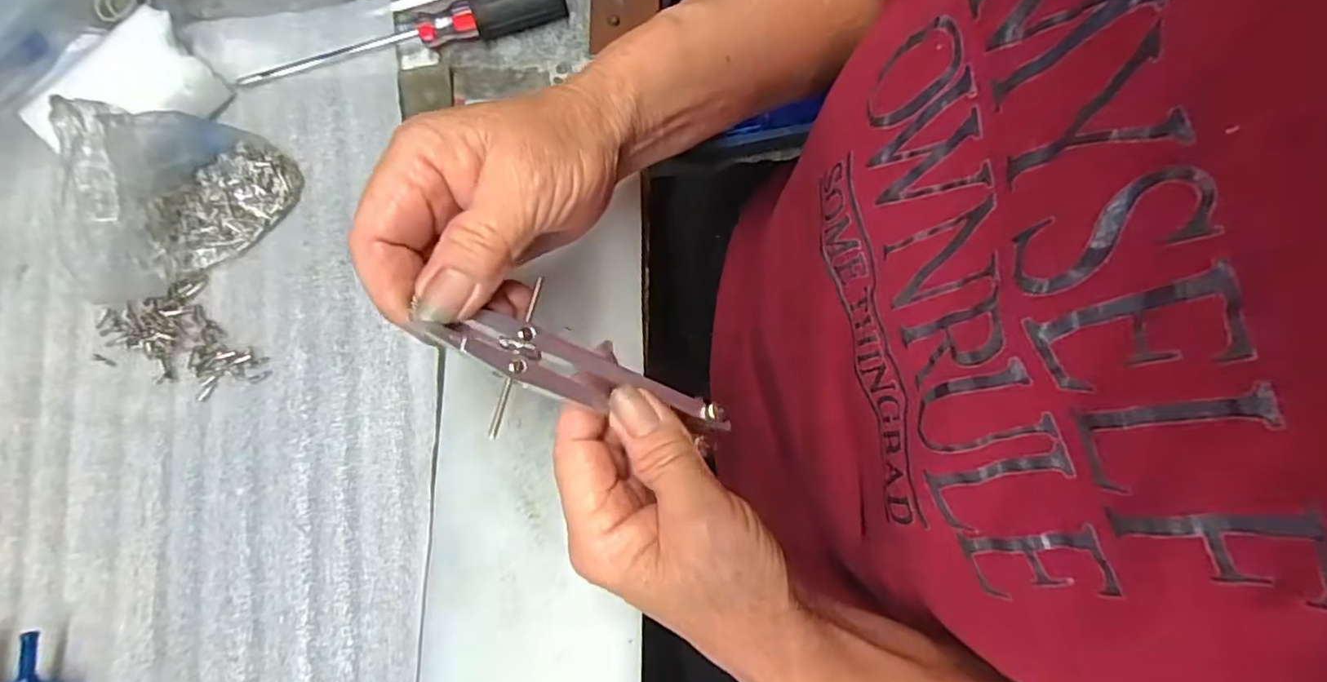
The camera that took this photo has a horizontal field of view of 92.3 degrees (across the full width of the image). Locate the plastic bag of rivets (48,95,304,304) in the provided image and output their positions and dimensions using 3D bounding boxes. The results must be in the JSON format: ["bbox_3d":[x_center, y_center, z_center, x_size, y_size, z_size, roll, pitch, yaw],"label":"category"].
[{"bbox_3d":[-0.229,-0.067,0.291,0.095,0.065,0.070,-18,76,-4],"label":"plastic bag of rivets"}]

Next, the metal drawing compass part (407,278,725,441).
[{"bbox_3d":[-0.027,0.012,0.220,0.108,0.016,0.044,19,74,-28],"label":"metal drawing compass part"}]

